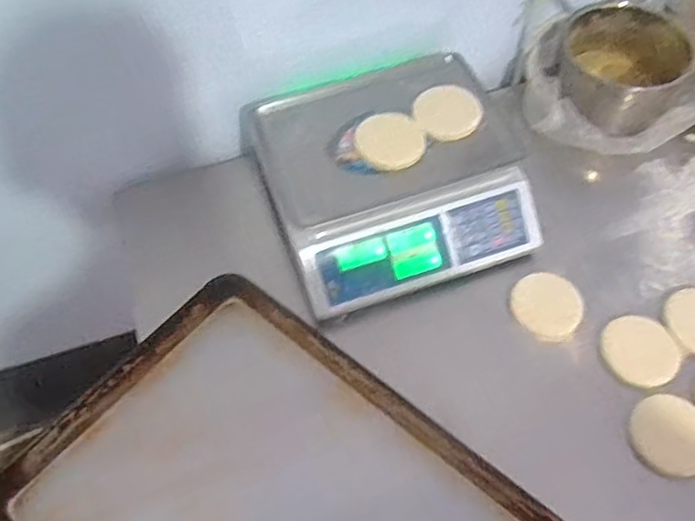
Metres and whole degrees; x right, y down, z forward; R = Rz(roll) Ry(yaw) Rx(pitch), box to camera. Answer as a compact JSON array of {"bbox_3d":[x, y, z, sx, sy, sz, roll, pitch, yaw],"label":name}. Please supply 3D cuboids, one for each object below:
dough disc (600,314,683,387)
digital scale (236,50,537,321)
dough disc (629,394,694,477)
[{"bbox_3d":[0.380,0.115,0.806,0.088,0.008,0.094,-1,60,1],"label":"dough disc"},{"bbox_3d":[0.062,-0.122,0.896,0.345,0.101,0.329,-18,61,-8],"label":"digital scale"},{"bbox_3d":[0.395,0.209,0.754,0.096,0.006,0.094,-1,60,1],"label":"dough disc"}]

